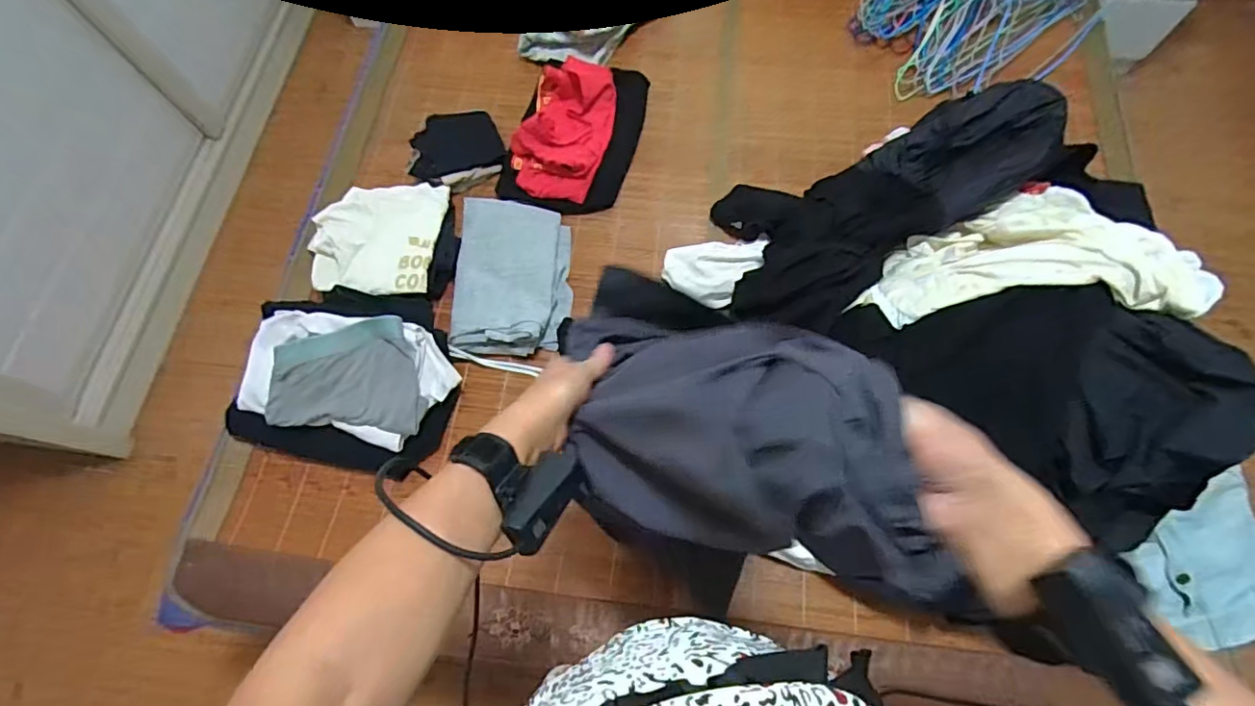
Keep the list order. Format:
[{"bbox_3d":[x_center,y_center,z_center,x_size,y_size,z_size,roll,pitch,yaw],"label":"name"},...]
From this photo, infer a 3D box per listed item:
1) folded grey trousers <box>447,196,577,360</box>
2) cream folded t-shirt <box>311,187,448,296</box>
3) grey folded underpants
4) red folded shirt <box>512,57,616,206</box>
[{"bbox_3d":[-0.196,-0.143,0.975,0.195,0.038,0.302,-3,68,-2],"label":"folded grey trousers"},{"bbox_3d":[-0.431,-0.201,0.993,0.214,0.045,0.222,3,68,1],"label":"cream folded t-shirt"},{"bbox_3d":[-0.423,0.041,0.850,0.224,0.047,0.175,-9,68,-4],"label":"grey folded underpants"},{"bbox_3d":[-0.115,-0.402,1.042,0.155,0.100,0.253,14,68,5],"label":"red folded shirt"}]

